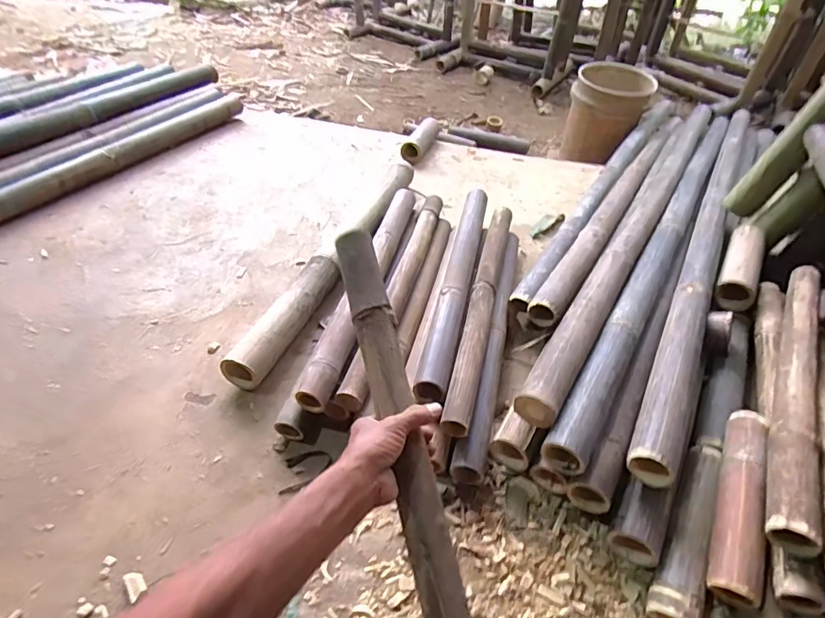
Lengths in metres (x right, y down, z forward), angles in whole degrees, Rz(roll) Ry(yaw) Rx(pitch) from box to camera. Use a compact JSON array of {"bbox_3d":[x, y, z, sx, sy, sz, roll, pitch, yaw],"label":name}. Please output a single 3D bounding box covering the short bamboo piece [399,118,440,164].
[{"bbox_3d":[0.021,-0.582,1.632,0.074,0.078,0.246,14,44,14],"label":"short bamboo piece"}]

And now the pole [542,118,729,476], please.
[{"bbox_3d":[0.621,-0.211,1.121,0.061,0.058,1.509,26,49,22],"label":"pole"}]

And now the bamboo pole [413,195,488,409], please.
[{"bbox_3d":[0.100,-0.075,1.015,0.059,0.042,0.655,11,45,8],"label":"bamboo pole"}]

